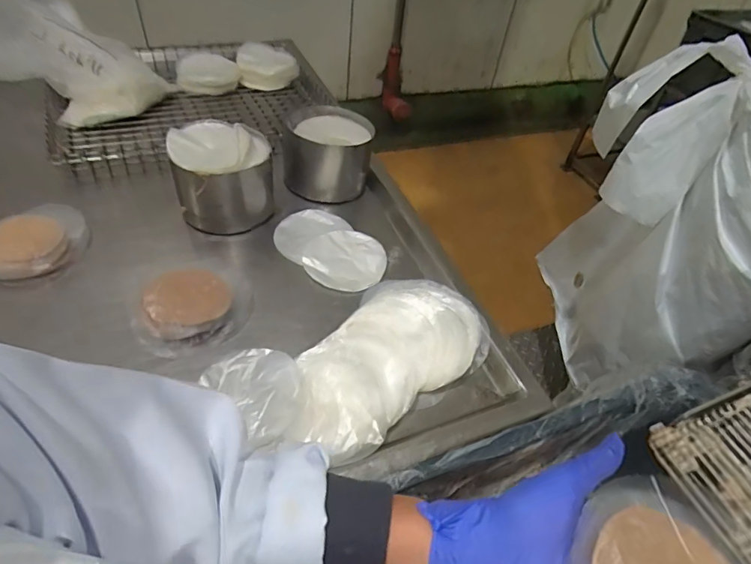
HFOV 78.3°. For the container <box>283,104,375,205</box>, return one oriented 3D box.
[{"bbox_3d":[-0.082,-0.224,0.790,0.145,0.092,0.140,1,48,-6],"label":"container"}]

